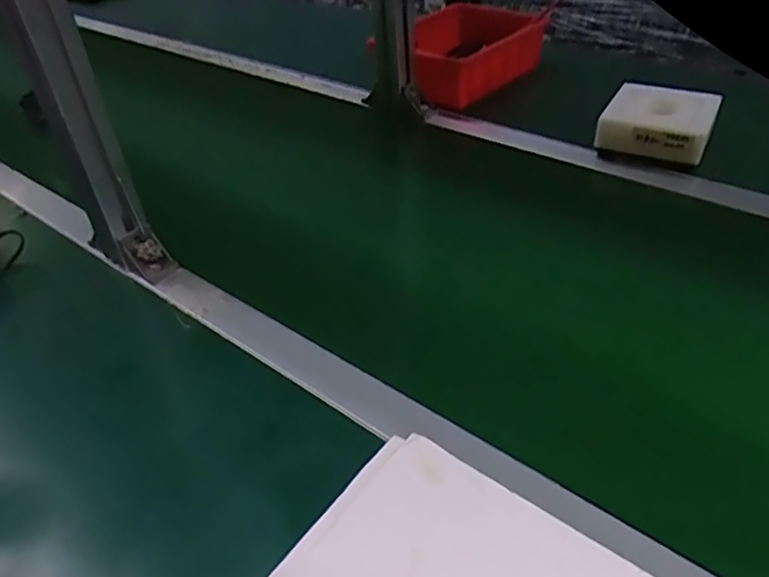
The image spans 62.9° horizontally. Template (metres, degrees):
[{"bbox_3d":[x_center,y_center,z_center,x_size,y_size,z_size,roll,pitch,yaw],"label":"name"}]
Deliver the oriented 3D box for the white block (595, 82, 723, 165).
[{"bbox_3d":[0.336,-0.207,0.772,0.125,0.038,0.120,14,45,23],"label":"white block"}]

